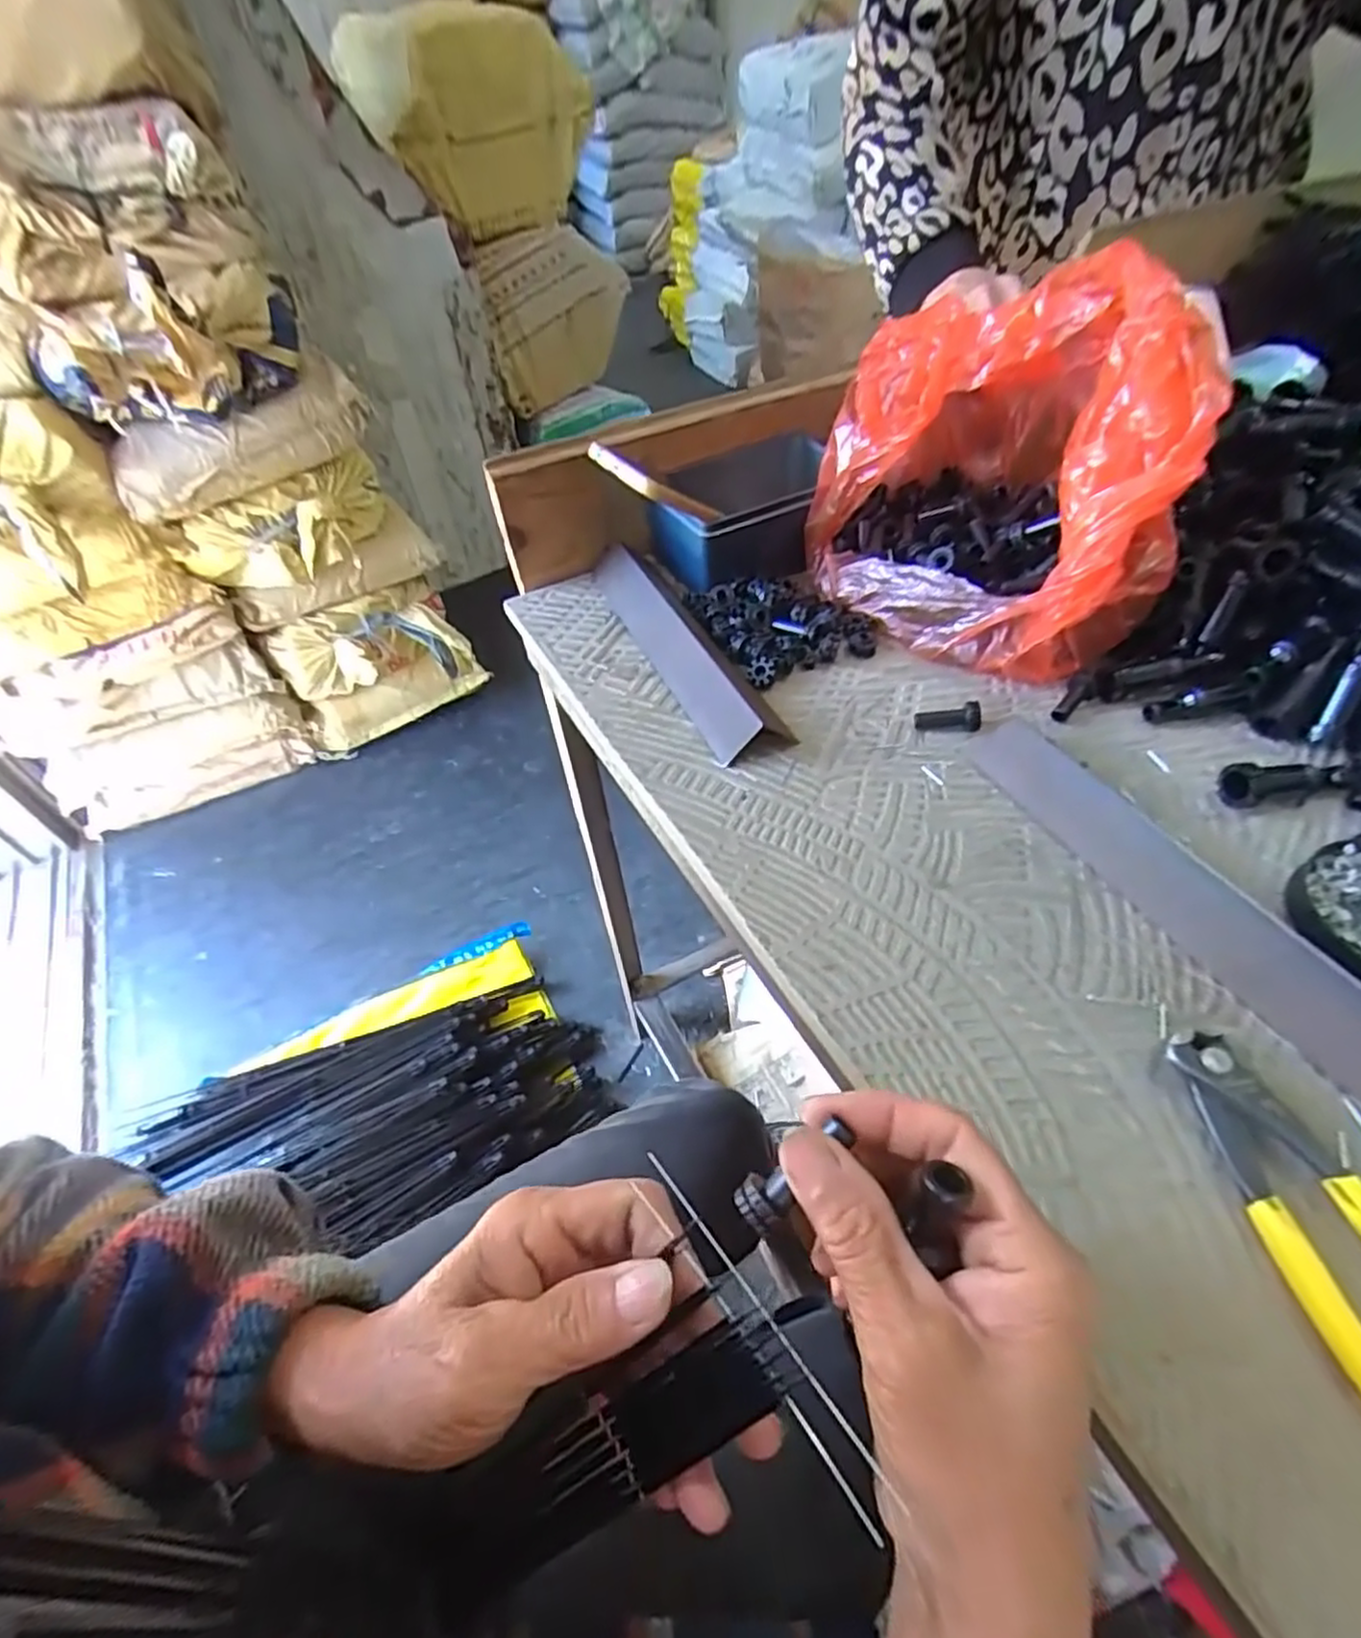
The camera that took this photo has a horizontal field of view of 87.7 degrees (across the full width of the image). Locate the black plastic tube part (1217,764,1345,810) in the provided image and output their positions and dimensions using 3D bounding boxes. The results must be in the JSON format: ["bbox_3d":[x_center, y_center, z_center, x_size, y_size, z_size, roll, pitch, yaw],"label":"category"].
[{"bbox_3d":[0.328,-0.021,0.382,0.067,0.022,0.021,-8,50,-4],"label":"black plastic tube part"}]

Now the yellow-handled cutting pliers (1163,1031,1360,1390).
[{"bbox_3d":[0.230,0.153,0.243,0.045,0.013,0.161,-12,50,-7],"label":"yellow-handled cutting pliers"}]

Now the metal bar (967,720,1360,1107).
[{"bbox_3d":[0.245,0.045,0.322,0.033,0.024,0.283,-24,52,-16],"label":"metal bar"}]

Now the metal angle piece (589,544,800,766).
[{"bbox_3d":[-0.001,-0.127,0.484,0.052,0.024,0.236,-19,51,-13],"label":"metal angle piece"}]

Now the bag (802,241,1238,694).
[{"bbox_3d":[0.206,-0.234,0.458,0.186,0.164,0.240,-27,53,-19],"label":"bag"}]

